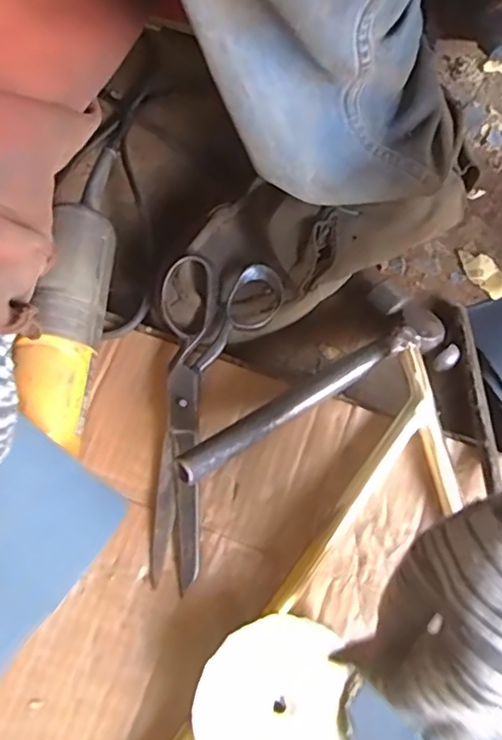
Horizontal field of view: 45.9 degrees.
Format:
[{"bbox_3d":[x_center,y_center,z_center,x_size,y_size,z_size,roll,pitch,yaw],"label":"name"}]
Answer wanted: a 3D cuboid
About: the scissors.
[{"bbox_3d":[-0.050,0.029,0.435,0.086,0.044,0.232,16,71,5],"label":"scissors"}]

